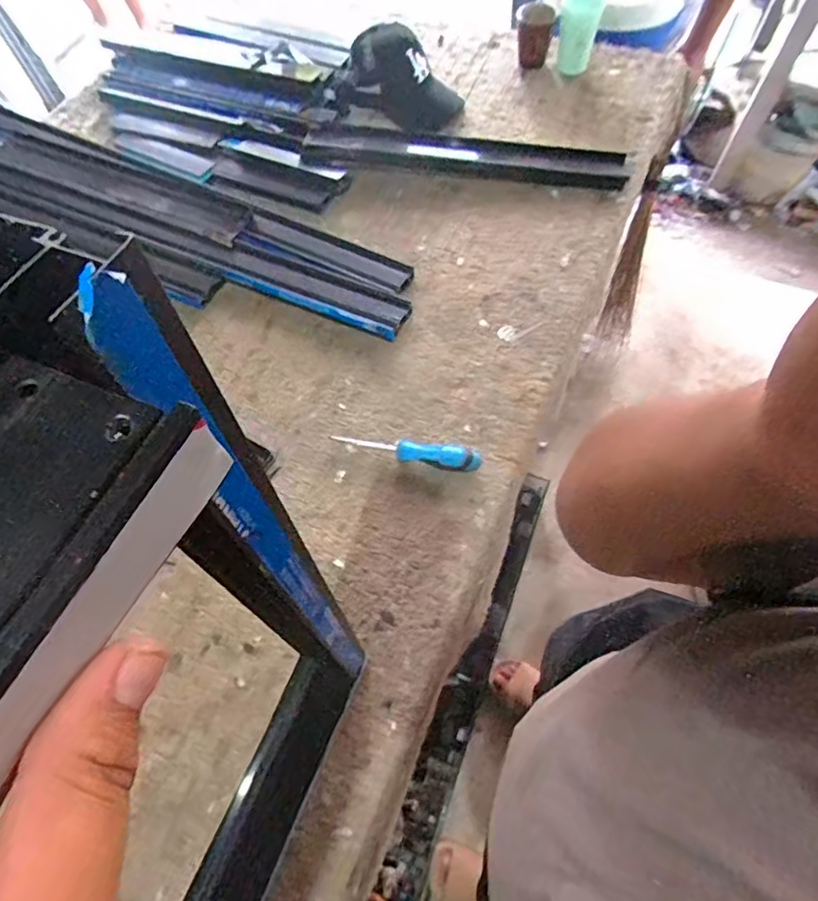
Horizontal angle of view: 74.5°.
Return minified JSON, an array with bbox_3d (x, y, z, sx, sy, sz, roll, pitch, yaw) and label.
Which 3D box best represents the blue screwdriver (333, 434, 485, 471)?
[{"bbox_3d":[-0.004,-0.003,0.733,0.203,0.033,0.031,11,64,9],"label":"blue screwdriver"}]

